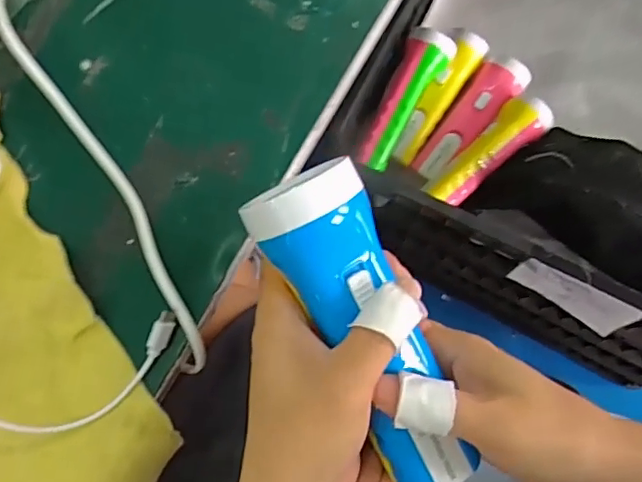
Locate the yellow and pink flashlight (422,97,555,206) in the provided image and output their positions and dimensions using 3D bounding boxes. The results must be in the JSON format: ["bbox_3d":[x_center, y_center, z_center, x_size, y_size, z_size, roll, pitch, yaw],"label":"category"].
[{"bbox_3d":[0.176,-0.093,0.599,0.158,0.040,0.049,-43,80,-3],"label":"yellow and pink flashlight"}]

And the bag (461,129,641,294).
[{"bbox_3d":[0.334,-0.007,0.575,0.296,0.123,0.149,33,85,9],"label":"bag"}]

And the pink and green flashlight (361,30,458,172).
[{"bbox_3d":[0.089,-0.148,0.603,0.046,0.055,0.160,26,84,9],"label":"pink and green flashlight"}]

